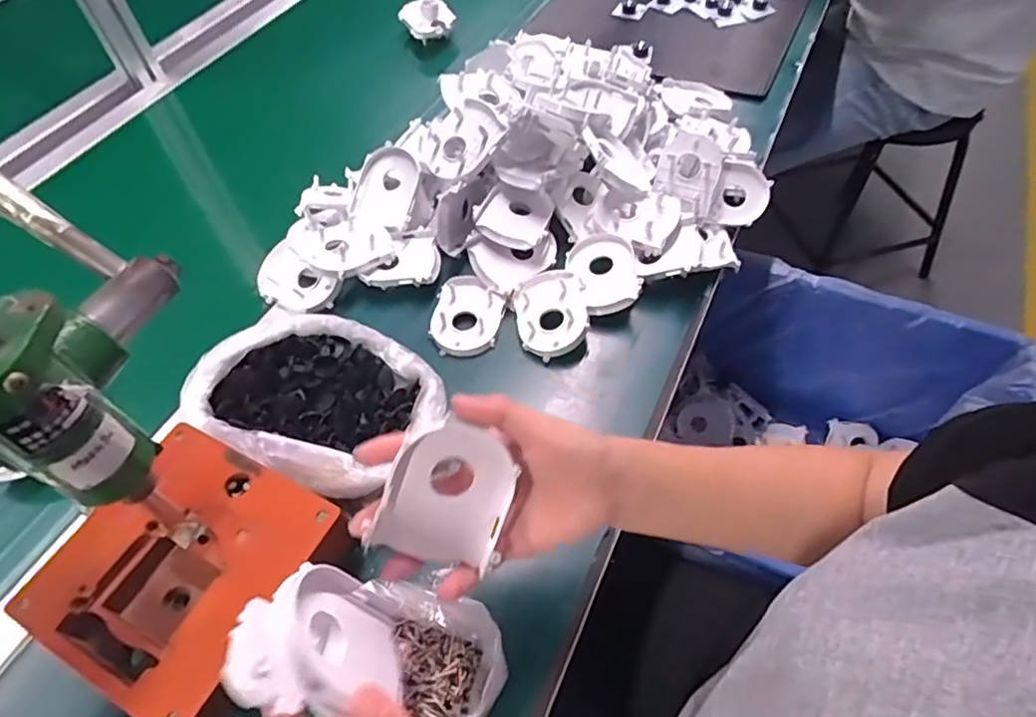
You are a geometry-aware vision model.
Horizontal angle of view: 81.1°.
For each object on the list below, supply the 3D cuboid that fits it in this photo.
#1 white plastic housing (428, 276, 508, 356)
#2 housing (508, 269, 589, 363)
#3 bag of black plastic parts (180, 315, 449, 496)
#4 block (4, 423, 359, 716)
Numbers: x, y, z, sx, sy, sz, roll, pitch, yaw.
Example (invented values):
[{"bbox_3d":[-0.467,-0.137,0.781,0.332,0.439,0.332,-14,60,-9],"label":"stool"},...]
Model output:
[{"bbox_3d":[-0.049,-0.041,0.577,0.067,0.017,0.081,8,55,8],"label":"white plastic housing"},{"bbox_3d":[0.032,-0.041,0.565,0.067,0.036,0.077,-9,54,-4],"label":"housing"},{"bbox_3d":[-0.155,0.028,0.494,0.196,0.044,0.150,21,58,17],"label":"bag of black plastic parts"},{"bbox_3d":[-0.214,0.143,0.405,0.162,0.047,0.153,23,58,18],"label":"block"}]

